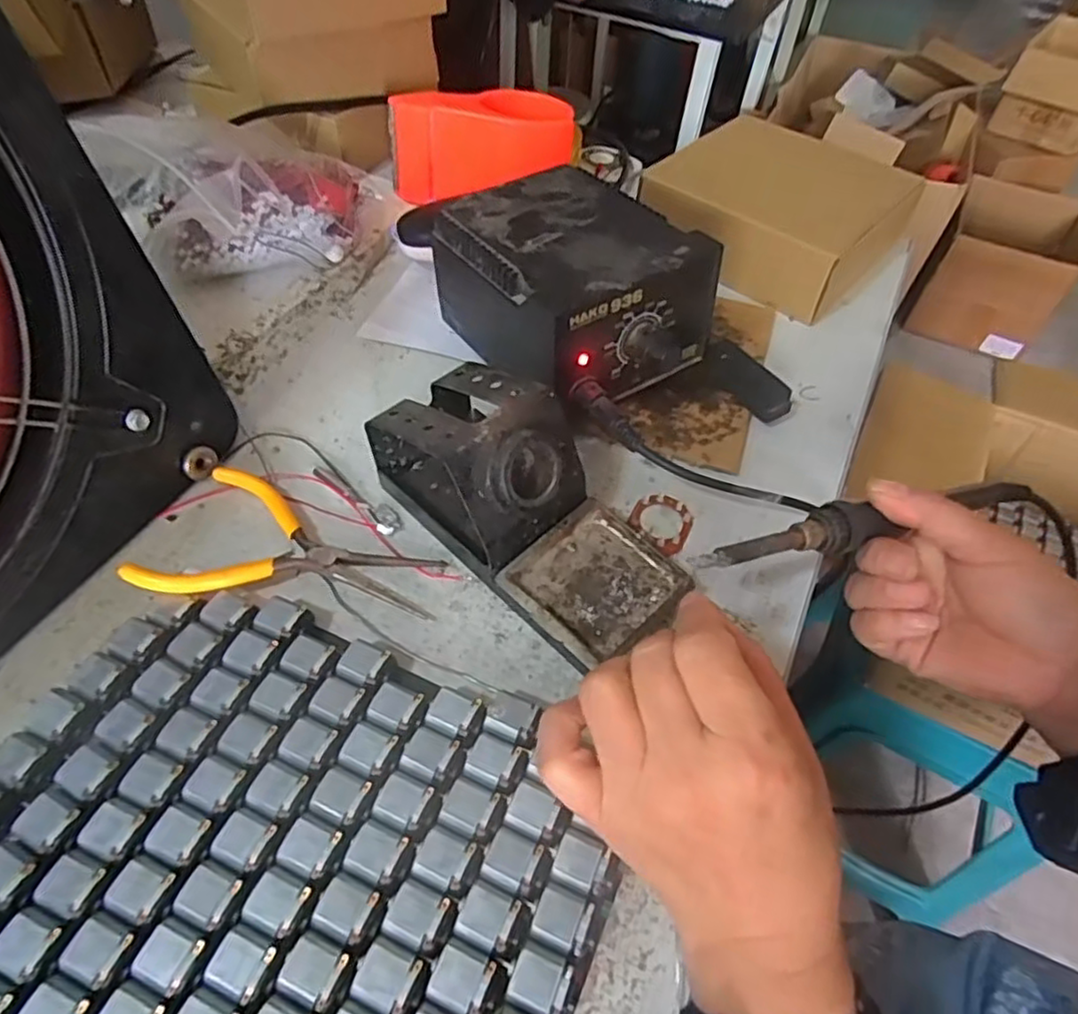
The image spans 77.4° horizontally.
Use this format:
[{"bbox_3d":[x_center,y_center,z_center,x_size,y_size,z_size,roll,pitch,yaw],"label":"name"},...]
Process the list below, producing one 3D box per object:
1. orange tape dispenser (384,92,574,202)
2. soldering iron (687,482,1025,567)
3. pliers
[{"bbox_3d":[-0.046,-0.293,0.539,0.141,0.067,0.075,-5,54,-7],"label":"orange tape dispenser"},{"bbox_3d":[0.161,0.005,0.313,0.208,0.015,0.019,-10,54,-24],"label":"soldering iron"},{"bbox_3d":[-0.117,0.023,0.332,0.134,0.022,0.078,13,53,6],"label":"pliers"}]

